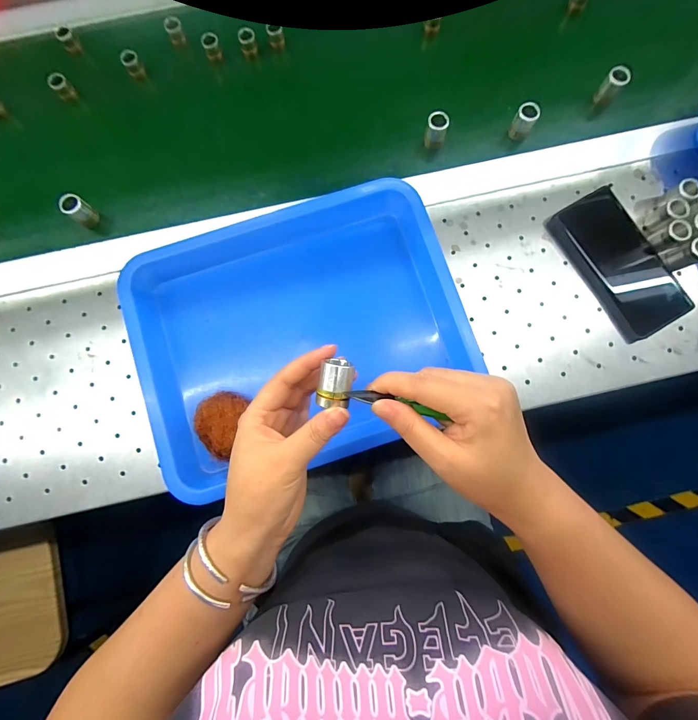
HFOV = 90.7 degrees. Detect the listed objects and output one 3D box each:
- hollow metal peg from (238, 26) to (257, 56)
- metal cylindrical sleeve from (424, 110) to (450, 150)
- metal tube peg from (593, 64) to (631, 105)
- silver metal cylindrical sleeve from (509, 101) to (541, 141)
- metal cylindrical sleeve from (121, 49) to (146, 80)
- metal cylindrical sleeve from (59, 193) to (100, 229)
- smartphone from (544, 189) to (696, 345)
[{"bbox_3d":[-0.125,-0.392,0.429,0.019,0.029,0.014,-15,81,-2],"label":"hollow metal peg"},{"bbox_3d":[0.101,-0.264,0.402,0.022,0.040,0.019,20,81,4],"label":"metal cylindrical sleeve"},{"bbox_3d":[0.308,-0.320,0.407,0.022,0.038,0.021,0,80,1],"label":"metal tube peg"},{"bbox_3d":[0.202,-0.275,0.402,0.022,0.039,0.020,0,80,1],"label":"silver metal cylindrical sleeve"},{"bbox_3d":[-0.264,-0.360,0.424,0.019,0.025,0.017,-30,81,-4],"label":"metal cylindrical sleeve"},{"bbox_3d":[-0.299,-0.165,0.384,0.018,0.032,0.022,35,82,6],"label":"metal cylindrical sleeve"},{"bbox_3d":[0.298,-0.109,0.378,0.086,0.013,0.161,-30,81,-4],"label":"smartphone"}]

